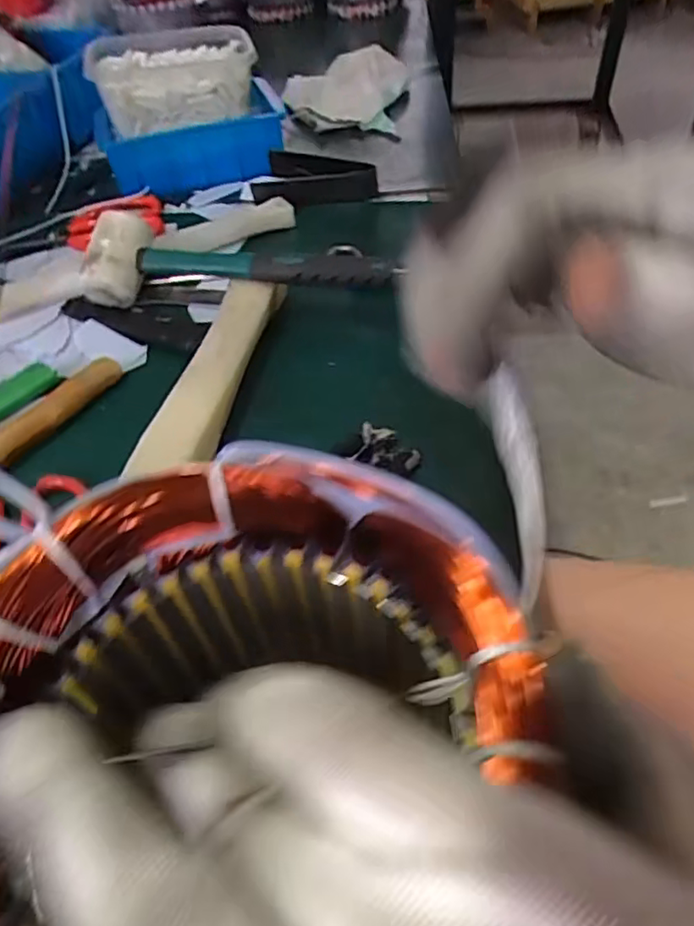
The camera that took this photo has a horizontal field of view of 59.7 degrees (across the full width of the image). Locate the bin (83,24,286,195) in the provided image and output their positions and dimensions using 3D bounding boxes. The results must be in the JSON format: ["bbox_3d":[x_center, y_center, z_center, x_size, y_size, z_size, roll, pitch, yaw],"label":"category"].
[{"bbox_3d":[-0.169,-0.379,0.648,0.185,0.114,0.148,-11,49,-5],"label":"bin"}]

